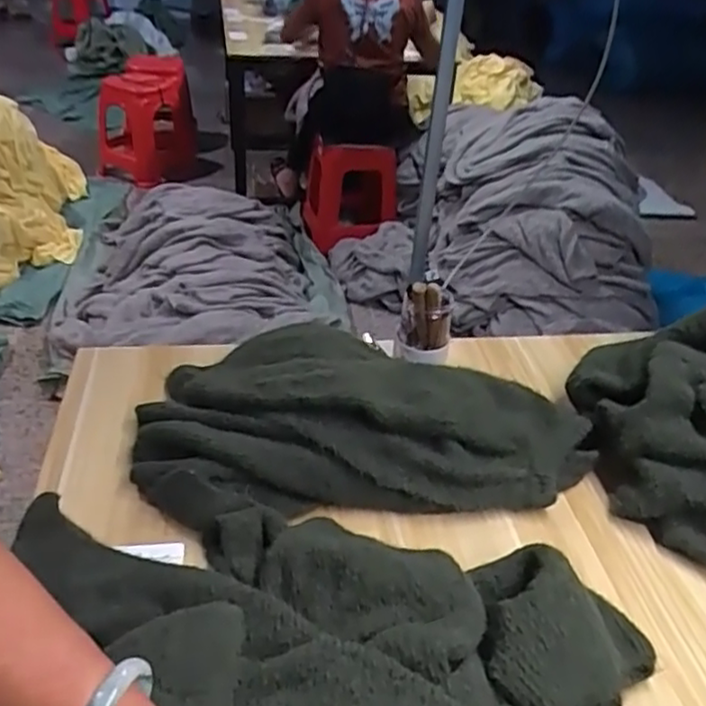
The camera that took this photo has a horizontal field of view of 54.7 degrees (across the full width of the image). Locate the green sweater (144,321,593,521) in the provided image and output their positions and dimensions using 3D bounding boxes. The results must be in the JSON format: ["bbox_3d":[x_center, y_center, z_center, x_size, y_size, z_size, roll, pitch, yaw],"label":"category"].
[{"bbox_3d":[0.012,0.065,0.874,0.558,0.093,0.301,-3,35,-10],"label":"green sweater"}]

